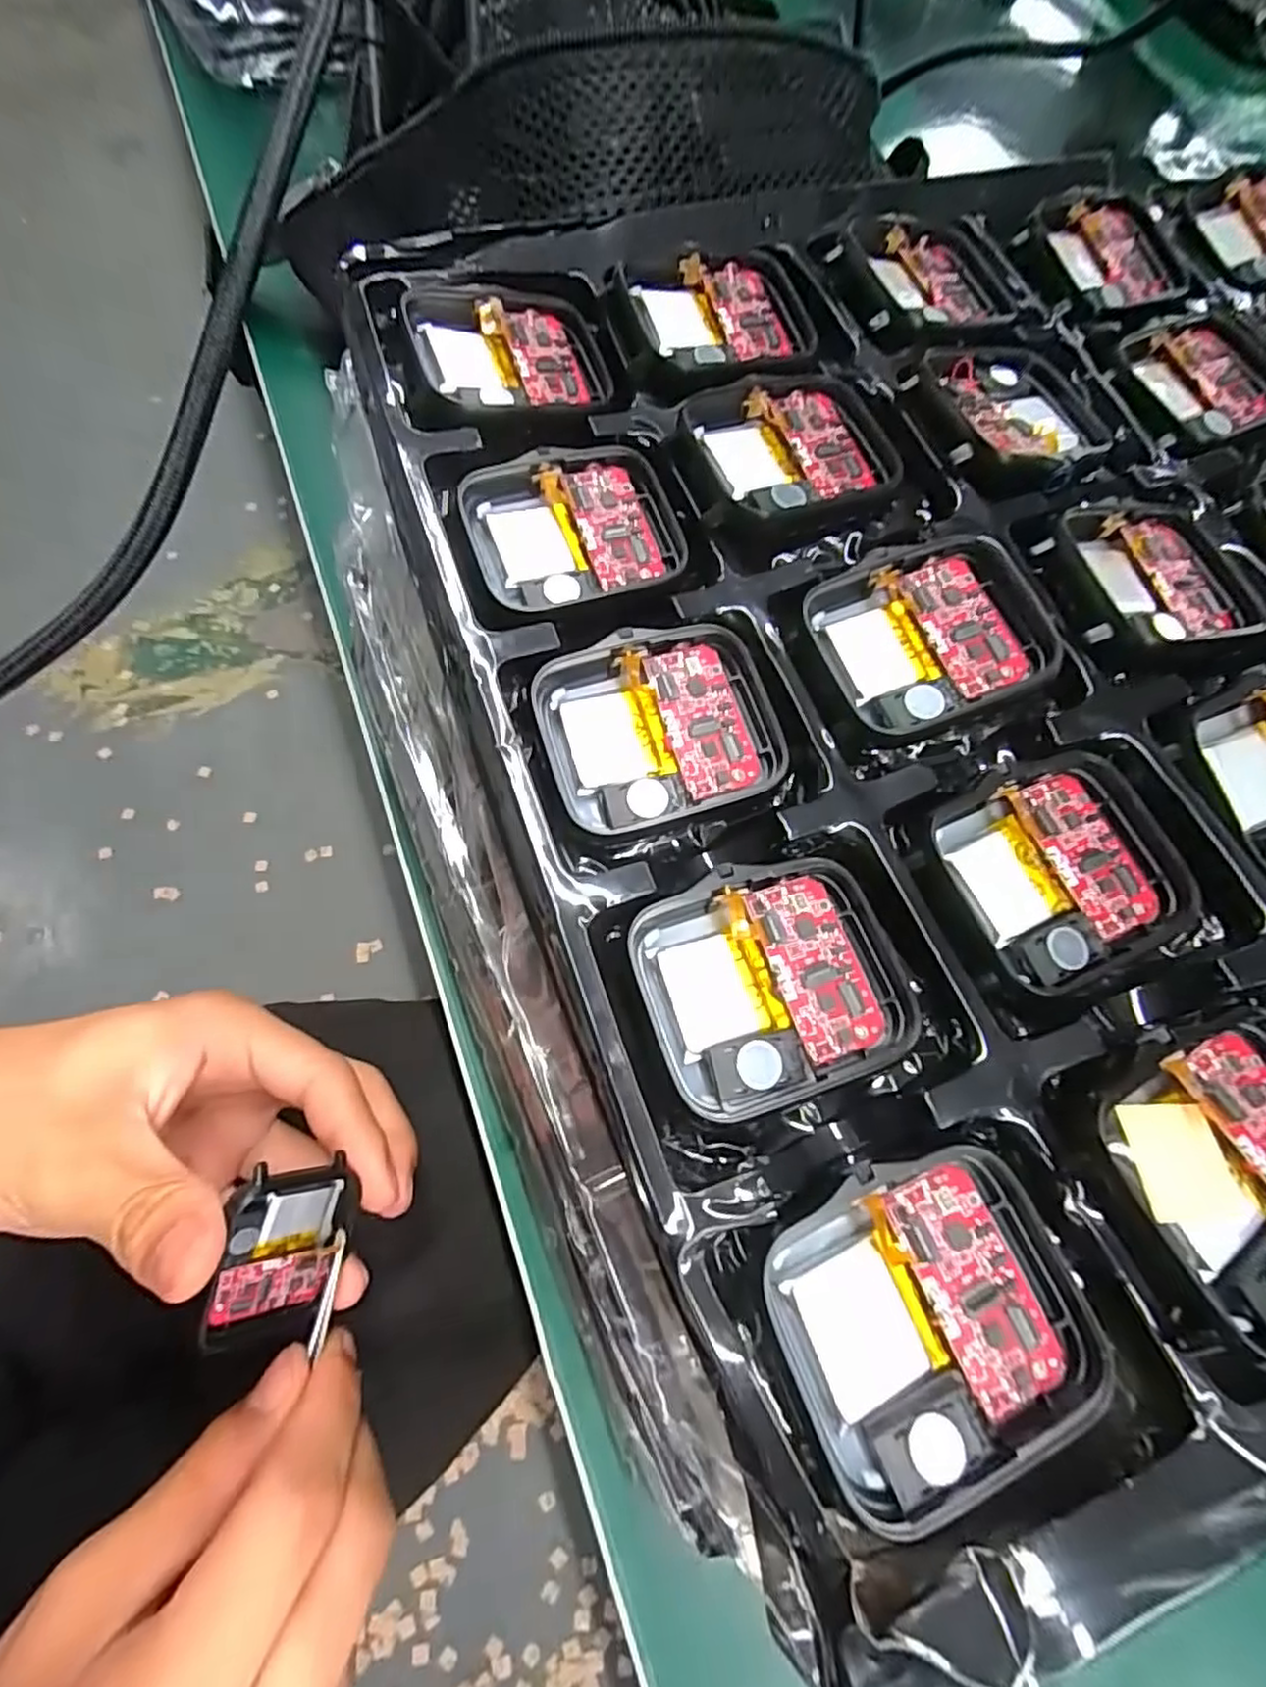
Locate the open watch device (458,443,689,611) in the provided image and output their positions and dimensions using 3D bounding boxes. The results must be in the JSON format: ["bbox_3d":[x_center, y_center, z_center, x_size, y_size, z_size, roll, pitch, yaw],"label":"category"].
[{"bbox_3d":[-0.013,-0.067,0.146,0.044,0.009,0.034,-10,69,-7],"label":"open watch device"}]

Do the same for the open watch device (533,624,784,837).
[{"bbox_3d":[0.005,-0.022,0.129,0.043,0.007,0.036,-16,69,-9],"label":"open watch device"}]

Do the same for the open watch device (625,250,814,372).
[{"bbox_3d":[0.022,-0.127,0.164,0.041,0.005,0.039,-9,69,-8],"label":"open watch device"}]

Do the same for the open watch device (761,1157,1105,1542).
[{"bbox_3d":[0.042,0.066,0.097,0.043,0.007,0.036,-22,71,-12],"label":"open watch device"}]

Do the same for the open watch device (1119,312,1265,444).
[{"bbox_3d":[0.149,-0.121,0.177,0.039,0.007,0.035,-25,72,-14],"label":"open watch device"}]

